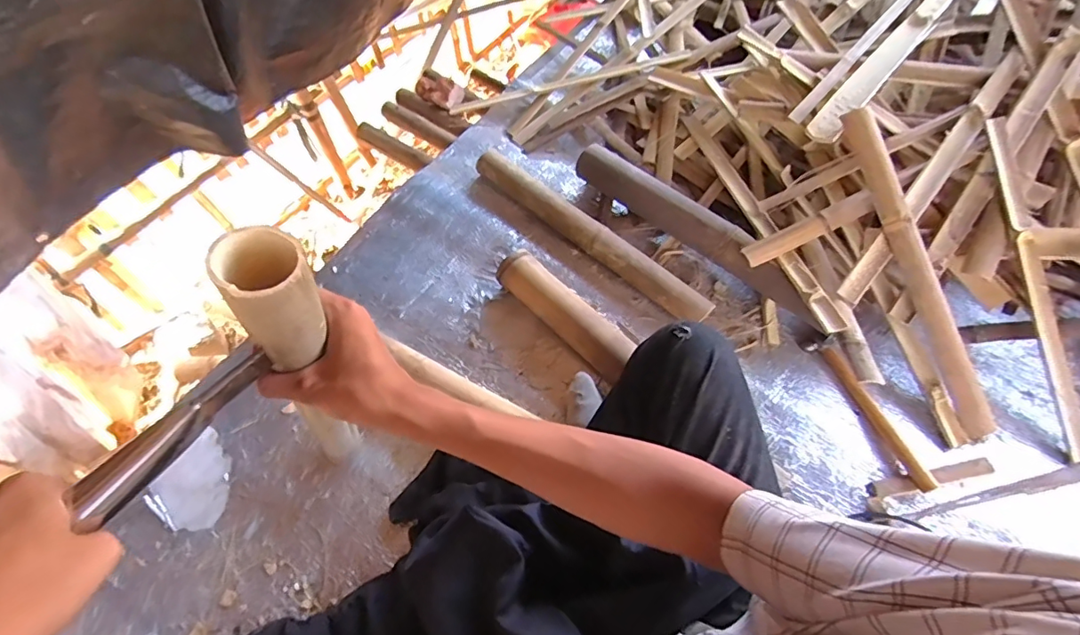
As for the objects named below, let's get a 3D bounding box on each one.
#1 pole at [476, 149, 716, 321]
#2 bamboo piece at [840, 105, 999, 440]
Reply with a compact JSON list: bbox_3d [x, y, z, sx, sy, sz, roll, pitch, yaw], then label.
[{"bbox_3d":[0.081,-0.153,0.932,0.509,0.051,0.048,41,66,19],"label":"pole"},{"bbox_3d":[0.574,-0.072,0.799,0.053,0.056,0.519,-21,89,-14],"label":"bamboo piece"}]

